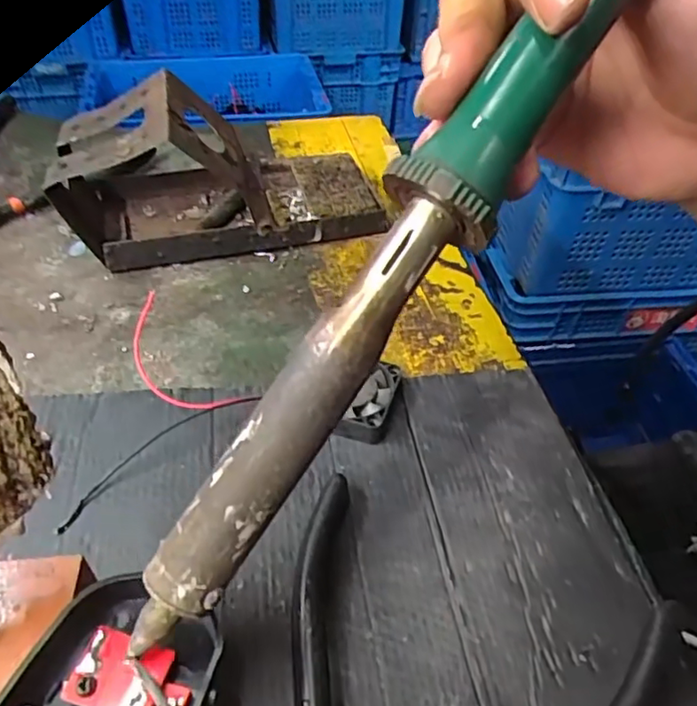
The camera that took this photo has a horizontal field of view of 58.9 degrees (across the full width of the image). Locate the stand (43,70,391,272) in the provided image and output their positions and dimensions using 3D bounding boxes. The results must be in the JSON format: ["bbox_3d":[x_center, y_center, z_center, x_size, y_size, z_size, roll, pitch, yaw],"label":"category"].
[{"bbox_3d":[-0.071,-0.105,0.350,0.171,0.080,0.076,-10,45,-13],"label":"stand"}]

